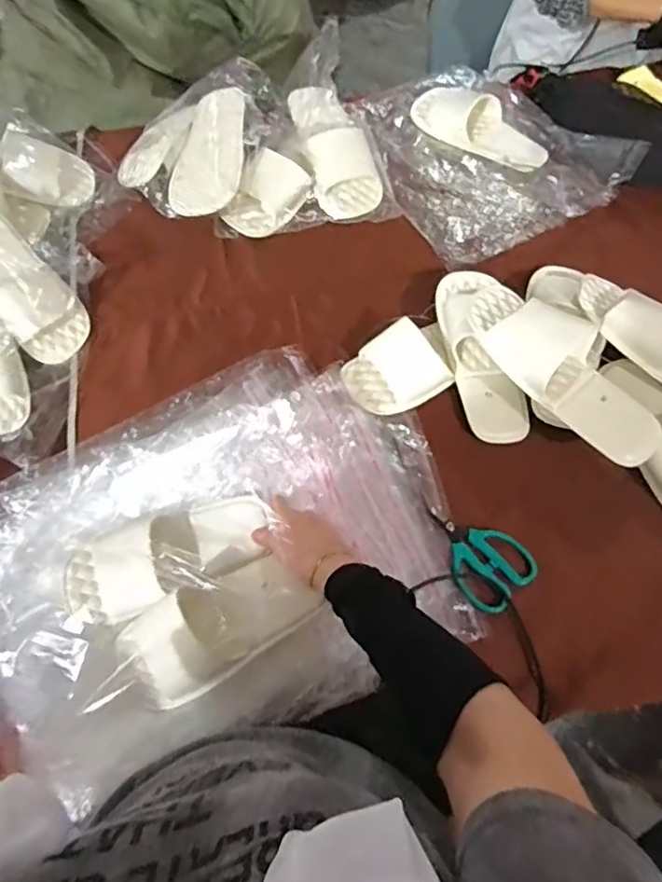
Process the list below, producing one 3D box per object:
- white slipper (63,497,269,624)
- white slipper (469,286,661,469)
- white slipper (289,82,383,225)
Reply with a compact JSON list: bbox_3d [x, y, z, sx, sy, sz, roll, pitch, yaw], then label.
[{"bbox_3d":[-0.178,0.116,0.603,0.218,0.078,0.093,-20,67,-8],"label":"white slipper"},{"bbox_3d":[0.274,-0.087,0.678,0.261,0.055,0.117,40,72,17],"label":"white slipper"},{"bbox_3d":[0.010,-0.449,0.896,0.098,0.060,0.230,-14,66,-5],"label":"white slipper"}]

